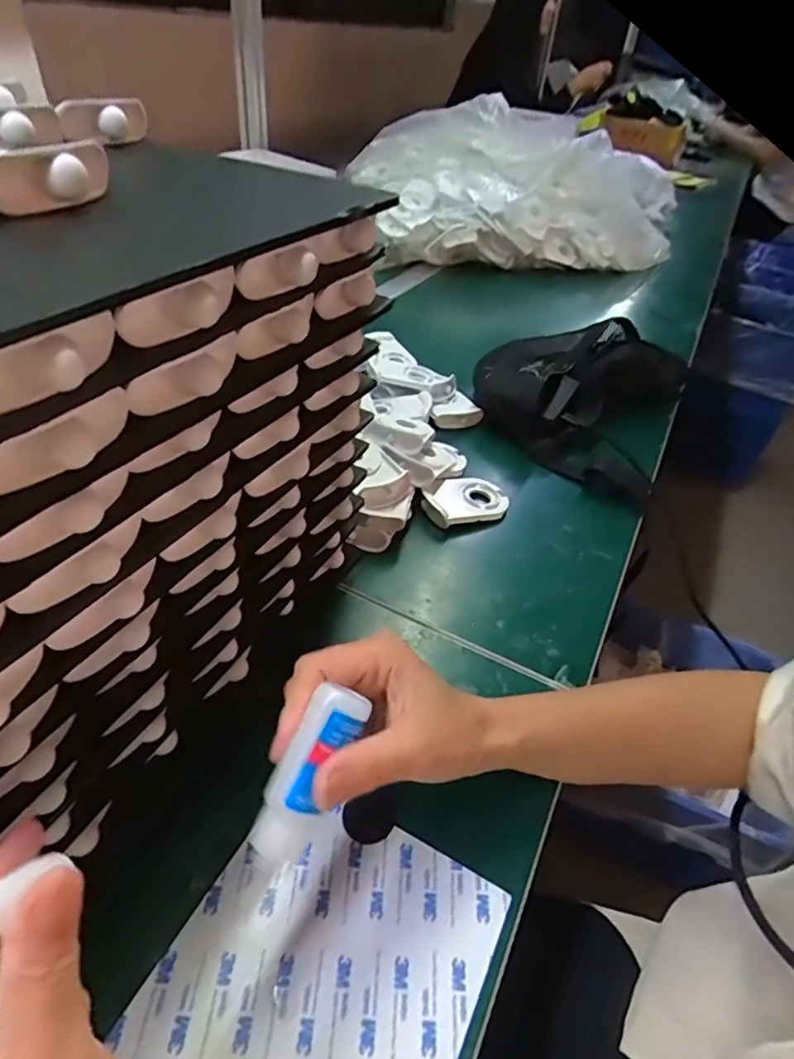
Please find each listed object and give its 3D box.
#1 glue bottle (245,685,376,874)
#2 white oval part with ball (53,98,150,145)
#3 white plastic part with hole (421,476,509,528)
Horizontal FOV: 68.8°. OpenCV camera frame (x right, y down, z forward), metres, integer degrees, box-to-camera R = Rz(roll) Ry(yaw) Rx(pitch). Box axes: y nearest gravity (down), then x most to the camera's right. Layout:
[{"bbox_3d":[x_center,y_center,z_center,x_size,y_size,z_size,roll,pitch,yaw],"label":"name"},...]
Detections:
[{"bbox_3d":[-0.038,0.106,0.247,0.025,0.018,0.075,24,78,18],"label":"glue bottle"},{"bbox_3d":[-0.163,-0.231,0.328,0.010,0.020,0.049,34,48,26],"label":"white oval part with ball"},{"bbox_3d":[0.063,-0.028,0.536,0.083,0.023,0.056,-15,47,-23],"label":"white plastic part with hole"}]

